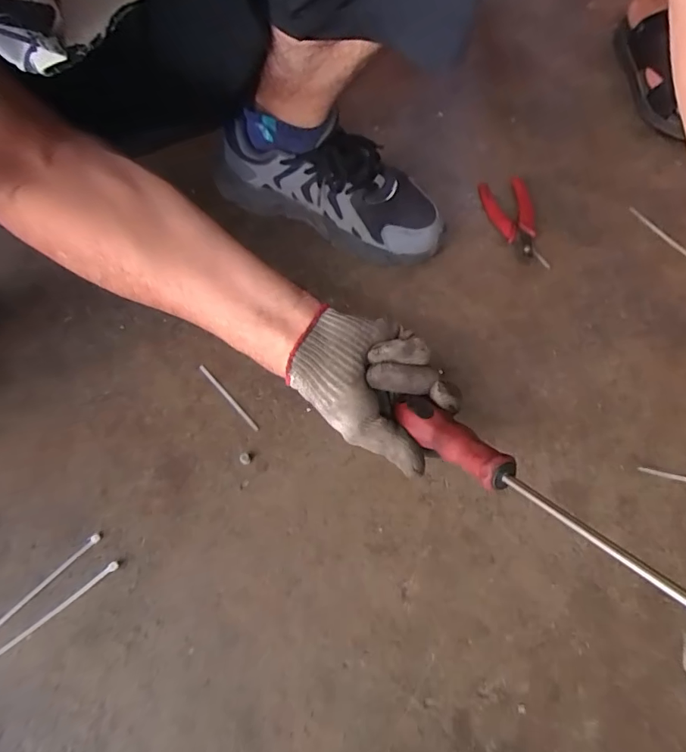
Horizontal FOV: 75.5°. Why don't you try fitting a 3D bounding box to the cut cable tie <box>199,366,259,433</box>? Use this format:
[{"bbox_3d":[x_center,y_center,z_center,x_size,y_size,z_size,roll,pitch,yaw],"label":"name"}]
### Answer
[{"bbox_3d":[-0.112,0.020,0.433,0.005,0.005,0.093,-41,70,-15],"label":"cut cable tie"}]

